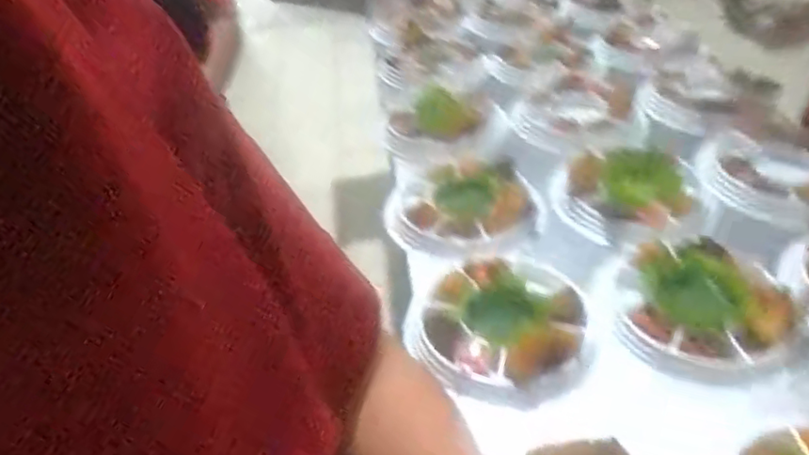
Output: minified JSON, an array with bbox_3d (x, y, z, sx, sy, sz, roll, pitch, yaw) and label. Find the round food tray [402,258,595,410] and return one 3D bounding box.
[{"bbox_3d":[0.117,0.114,0.712,0.199,0.040,0.207,-4,39,3],"label":"round food tray"}]

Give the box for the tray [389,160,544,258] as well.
[{"bbox_3d":[0.082,-0.033,0.912,0.241,0.050,0.222,-4,39,3],"label":"tray"}]

